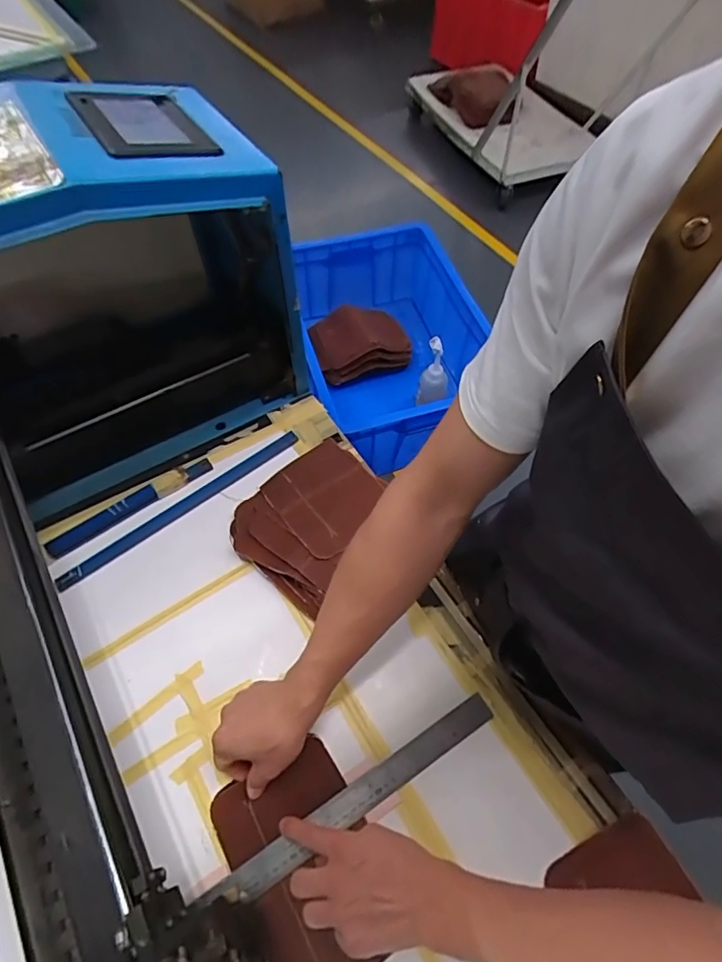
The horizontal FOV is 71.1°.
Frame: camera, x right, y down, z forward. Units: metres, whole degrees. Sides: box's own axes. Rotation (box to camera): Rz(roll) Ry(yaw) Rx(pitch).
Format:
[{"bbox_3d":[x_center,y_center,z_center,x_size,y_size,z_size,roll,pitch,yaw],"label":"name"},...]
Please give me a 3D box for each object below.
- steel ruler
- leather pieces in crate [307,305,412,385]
[{"bbox_3d":[-0.004,0.322,0.511,0.329,0.008,0.031,-27,61,-17],"label":"steel ruler"},{"bbox_3d":[-0.007,-0.327,1.175,0.229,0.077,0.172,-16,61,-12],"label":"leather pieces in crate"}]

